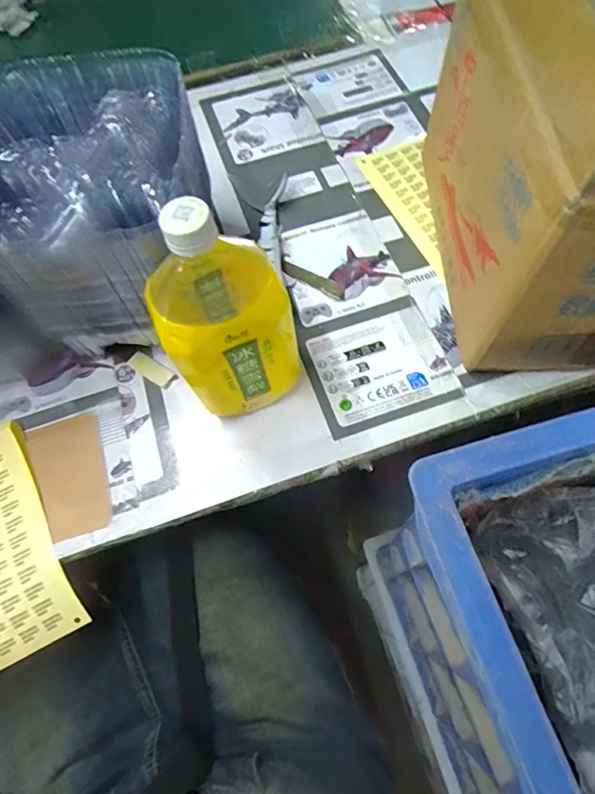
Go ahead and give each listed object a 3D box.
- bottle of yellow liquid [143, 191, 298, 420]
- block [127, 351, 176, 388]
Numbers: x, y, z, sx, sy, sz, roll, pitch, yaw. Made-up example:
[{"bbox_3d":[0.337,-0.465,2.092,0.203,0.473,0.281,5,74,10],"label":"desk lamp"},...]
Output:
[{"bbox_3d":[-0.056,-0.058,0.345,0.091,0.205,0.082,-25,68,-8],"label":"bottle of yellow liquid"},{"bbox_3d":[-0.144,-0.027,0.448,0.047,0.007,0.020,30,71,14],"label":"block"}]

